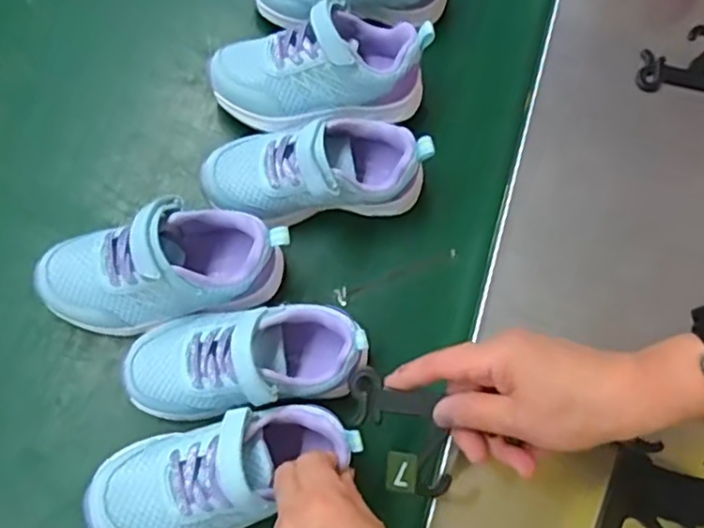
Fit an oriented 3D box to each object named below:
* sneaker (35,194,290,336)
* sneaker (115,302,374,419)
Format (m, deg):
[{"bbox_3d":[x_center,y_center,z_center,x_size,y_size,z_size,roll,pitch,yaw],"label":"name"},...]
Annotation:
[{"bbox_3d":[-0.129,0.004,0.442,0.162,0.076,0.069,-12,74,-6],"label":"sneaker"},{"bbox_3d":[-0.072,0.063,0.431,0.150,0.065,0.062,-1,73,-3],"label":"sneaker"}]

